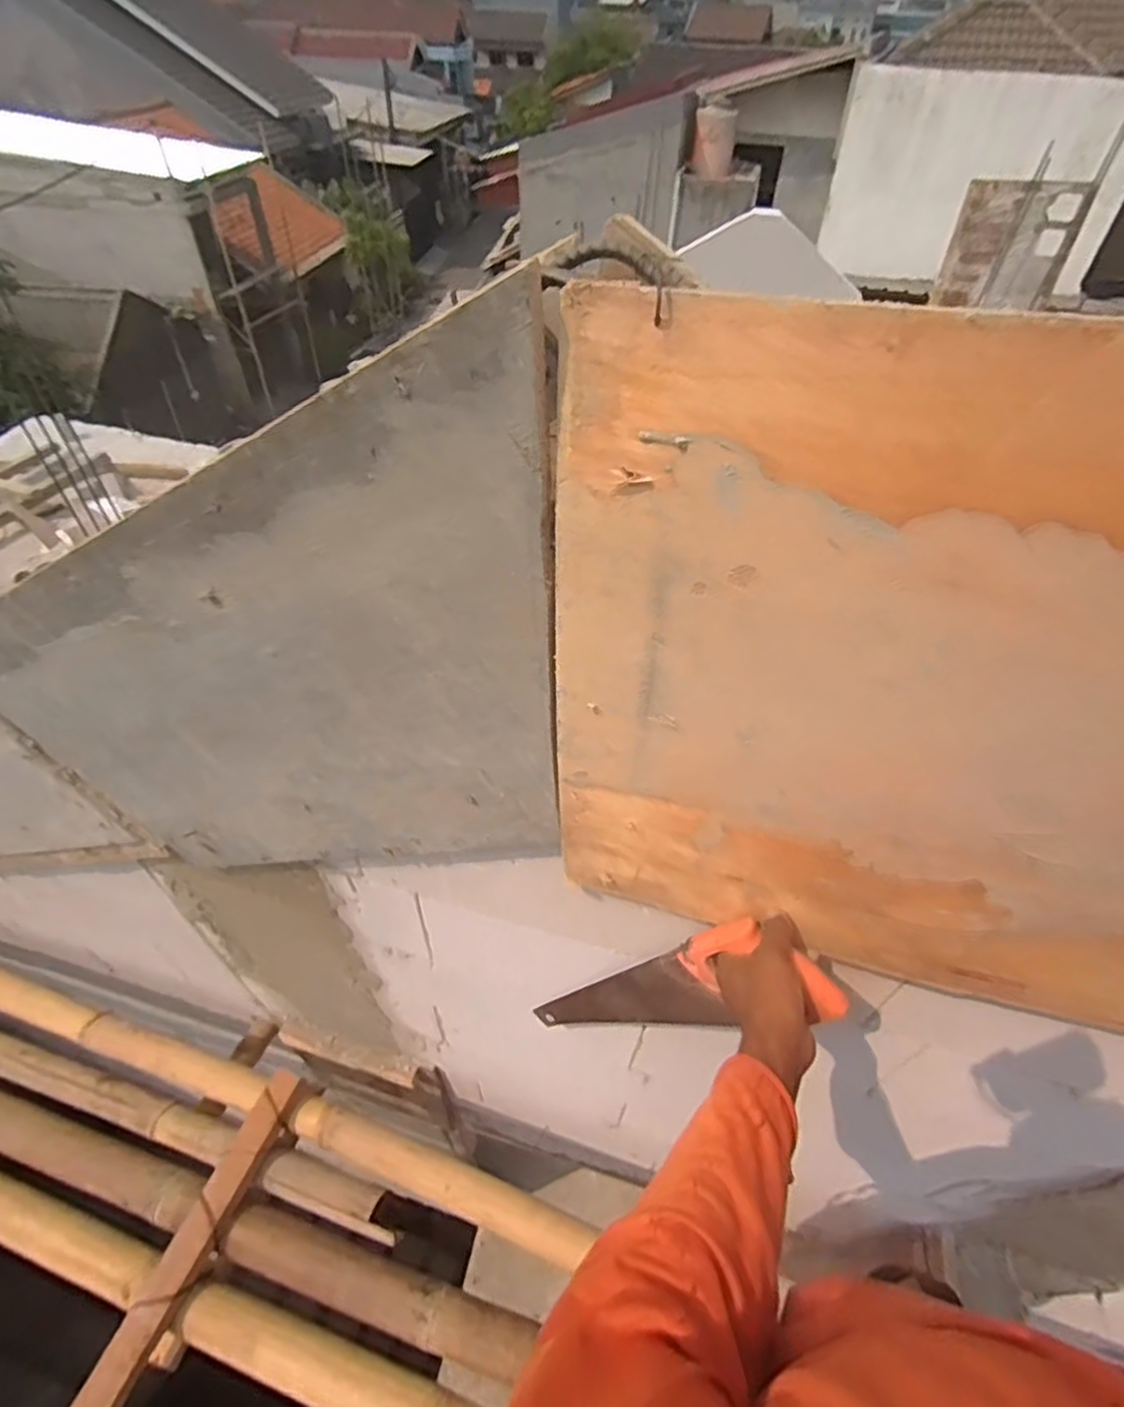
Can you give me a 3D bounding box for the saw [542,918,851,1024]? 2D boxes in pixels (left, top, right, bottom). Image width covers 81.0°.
[{"bbox_3d":[0.098,0.331,0.736,0.100,0.483,0.042,37,51,-5],"label":"saw"}]

